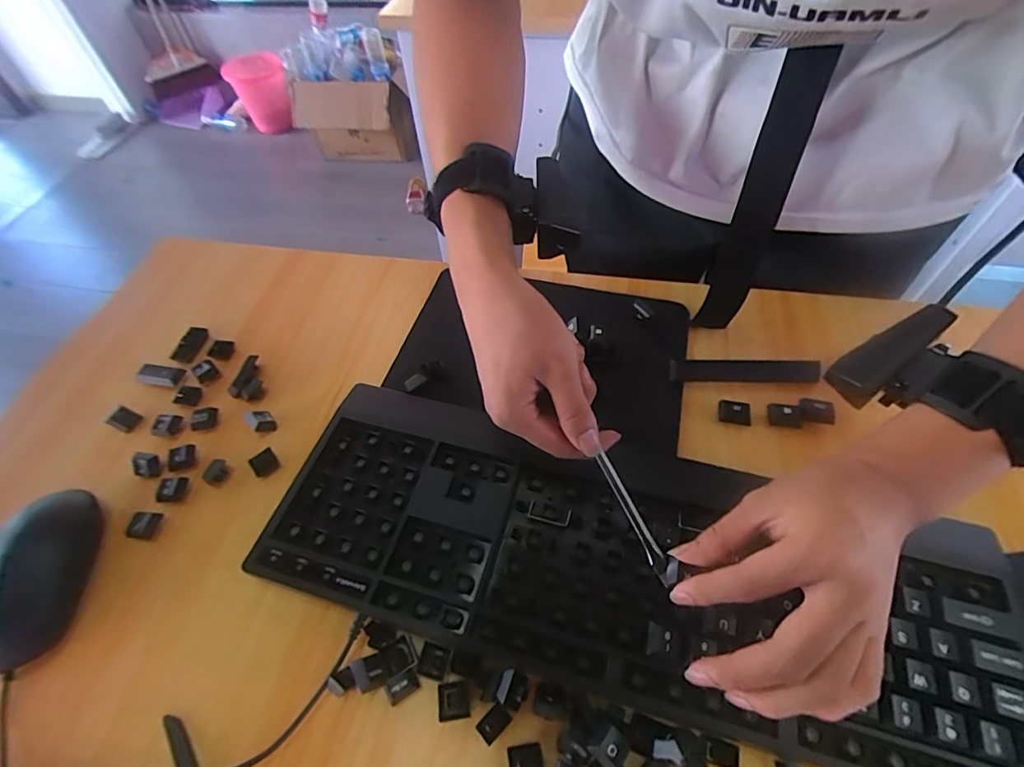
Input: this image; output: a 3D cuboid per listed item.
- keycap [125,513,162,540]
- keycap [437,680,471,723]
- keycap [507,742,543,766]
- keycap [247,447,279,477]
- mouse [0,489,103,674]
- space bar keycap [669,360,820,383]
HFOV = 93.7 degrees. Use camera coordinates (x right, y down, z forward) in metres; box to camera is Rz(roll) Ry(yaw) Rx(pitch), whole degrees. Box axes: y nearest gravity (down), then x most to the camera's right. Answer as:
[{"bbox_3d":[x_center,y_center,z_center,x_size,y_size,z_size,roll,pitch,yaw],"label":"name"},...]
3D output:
[{"bbox_3d":[-0.257,0.099,0.334,0.016,0.008,0.019,5,54,7],"label":"keycap"},{"bbox_3d":[-0.033,0.176,0.266,0.017,0.006,0.018,-10,54,-4],"label":"keycap"},{"bbox_3d":[0.007,0.198,0.249,0.017,0.008,0.018,-10,54,-4],"label":"keycap"},{"bbox_3d":[-0.188,0.061,0.365,0.017,0.006,0.019,-38,61,-22],"label":"keycap"},{"bbox_3d":[-0.313,0.124,0.313,0.058,0.030,0.108,-6,54,-1],"label":"mouse"},{"bbox_3d":[0.186,-0.010,0.390,0.115,0.013,0.022,1,54,4],"label":"space bar keycap"}]

